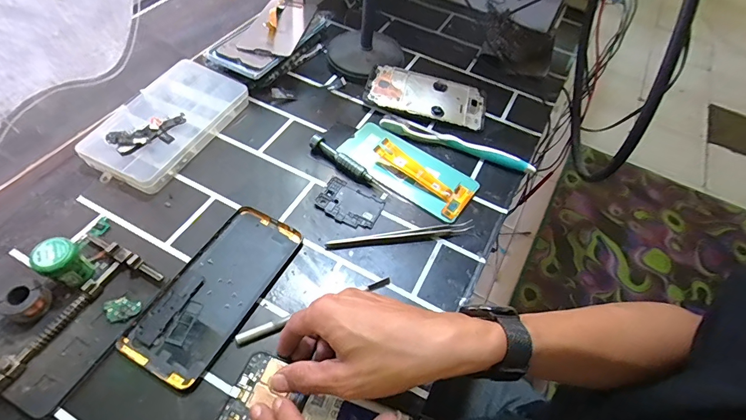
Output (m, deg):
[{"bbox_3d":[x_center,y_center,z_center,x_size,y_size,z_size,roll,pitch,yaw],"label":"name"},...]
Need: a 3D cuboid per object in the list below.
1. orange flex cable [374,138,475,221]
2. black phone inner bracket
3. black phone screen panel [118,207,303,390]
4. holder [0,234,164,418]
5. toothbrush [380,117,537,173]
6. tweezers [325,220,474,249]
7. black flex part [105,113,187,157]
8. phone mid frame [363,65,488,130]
[{"bbox_3d":[0.053,-0.039,0.445,0.116,0.007,0.046,37,59,12],"label":"orange flex cable"},{"bbox_3d":[-0.025,-0.007,0.422,0.066,0.004,0.046,26,57,13],"label":"black phone inner bracket"},{"bbox_3d":[-0.137,0.067,0.357,0.074,0.006,0.160,25,57,12],"label":"black phone screen panel"},{"bbox_3d":[-0.246,0.085,0.325,0.085,0.019,0.125,24,57,11],"label":"holder"},{"bbox_3d":[0.098,-0.080,0.476,0.184,0.010,0.028,23,57,11],"label":"toothbrush"},{"bbox_3d":[0.029,0.027,0.403,0.149,0.006,0.011,-8,57,-10],"label":"tweezers"},{"bbox_3d":[-0.233,-0.080,0.423,0.077,0.009,0.031,-27,69,-25],"label":"black flex part"},{"bbox_3d":[0.070,-0.147,0.519,0.154,0.006,0.073,16,65,0],"label":"phone mid frame"}]

